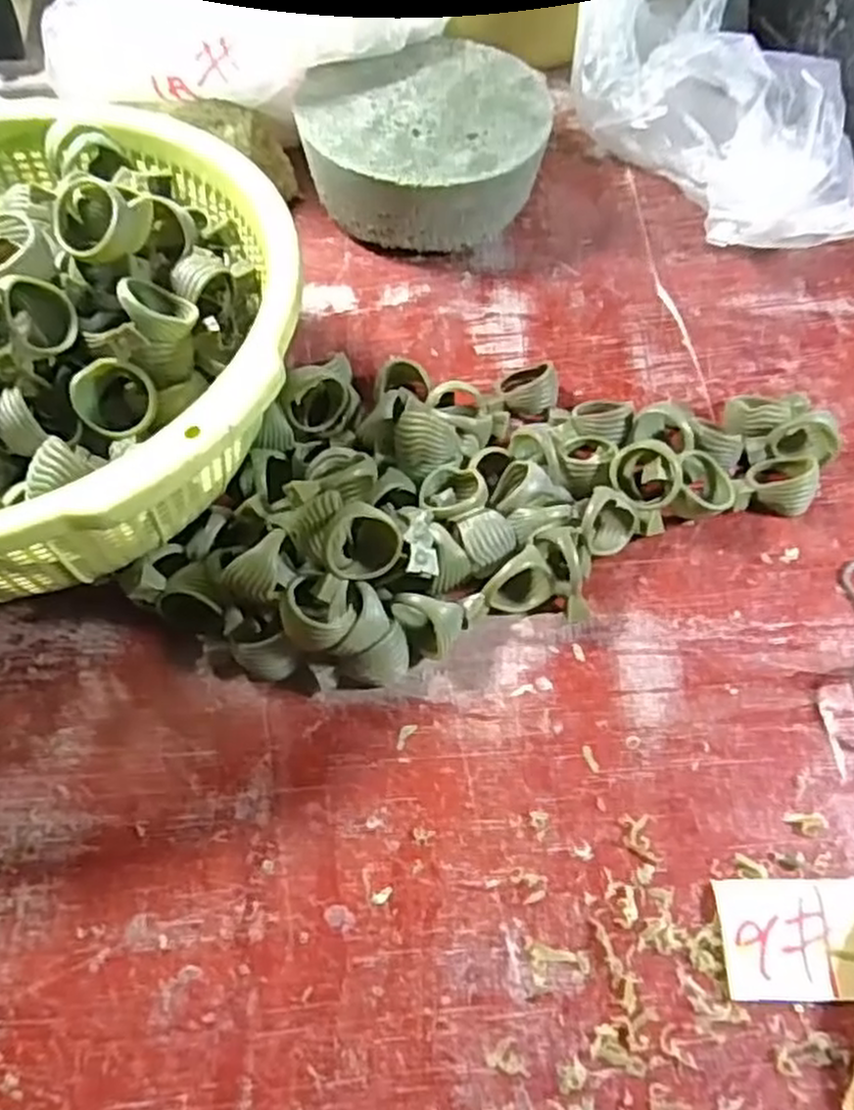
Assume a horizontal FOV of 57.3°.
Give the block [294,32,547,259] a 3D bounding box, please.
[{"bbox_3d":[-0.001,-0.184,0.363,0.111,0.048,0.101,-12,60,-7],"label":"block"}]

